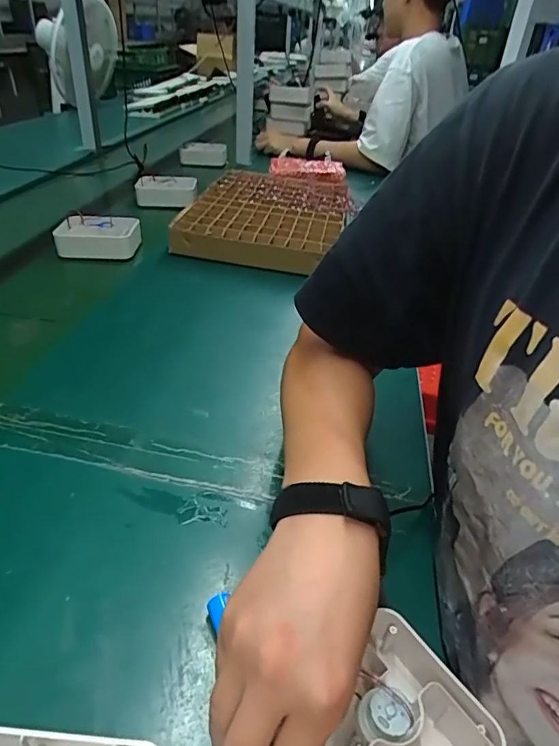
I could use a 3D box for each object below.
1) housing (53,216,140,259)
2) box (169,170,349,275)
[{"bbox_3d":[-0.319,-0.241,0.862,0.136,0.056,0.098,-1,36,-10],"label":"housing"},{"bbox_3d":[-0.021,-0.326,1.014,0.287,0.058,0.467,12,36,8],"label":"box"}]

